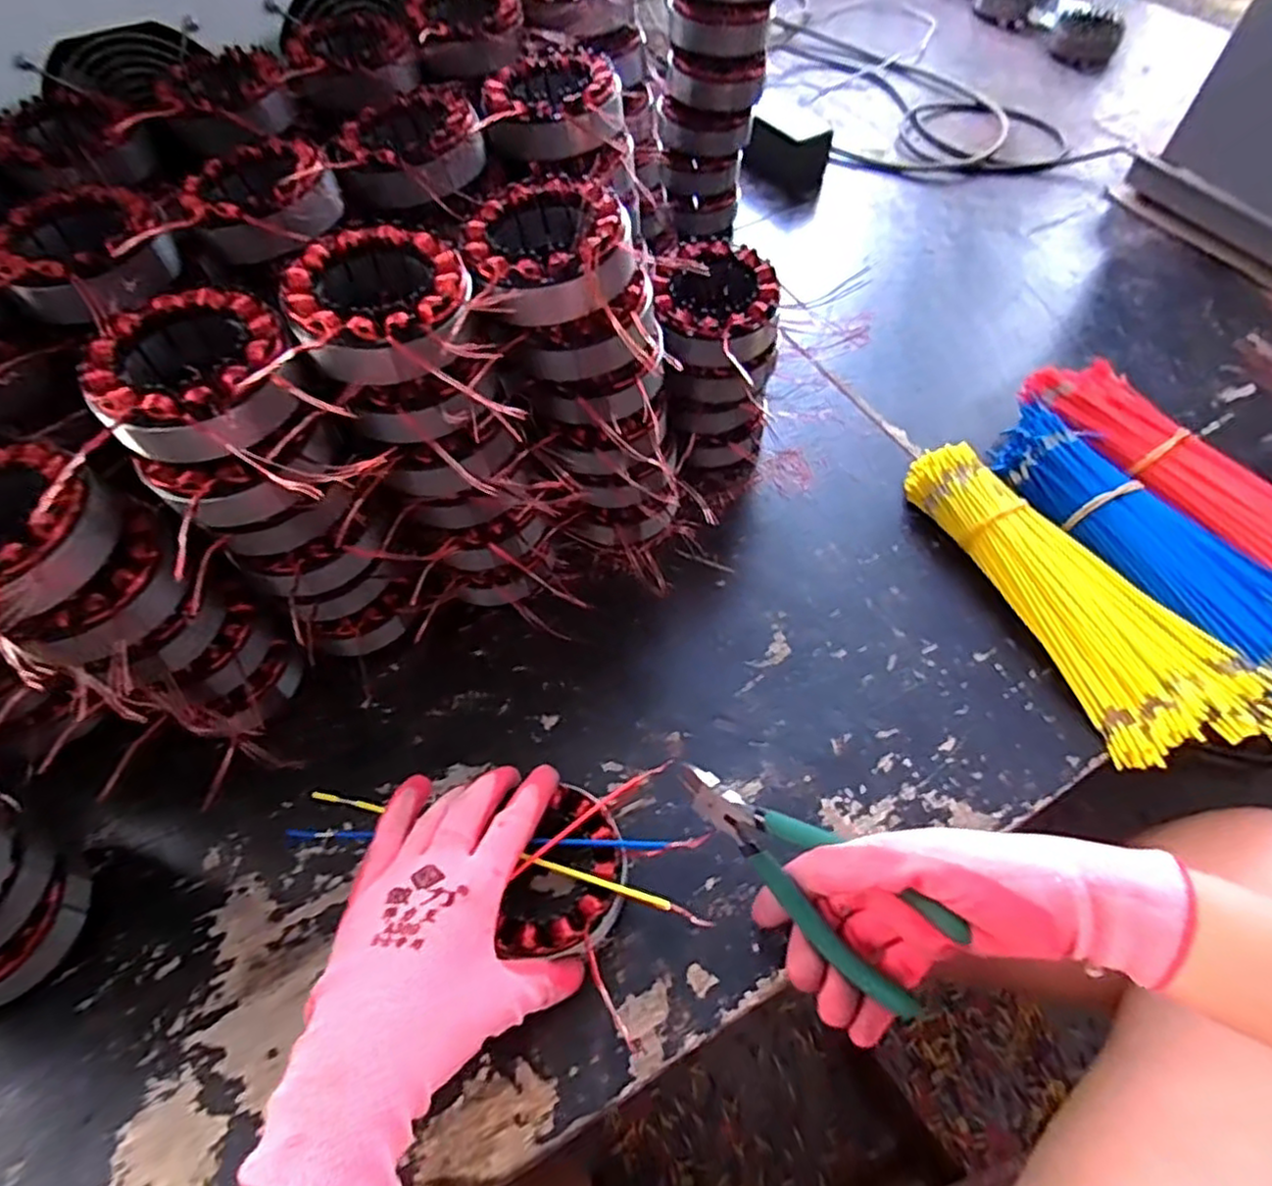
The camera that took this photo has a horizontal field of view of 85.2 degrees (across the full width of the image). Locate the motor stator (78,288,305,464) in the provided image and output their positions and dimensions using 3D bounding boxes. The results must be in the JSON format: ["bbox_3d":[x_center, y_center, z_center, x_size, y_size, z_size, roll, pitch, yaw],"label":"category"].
[{"bbox_3d":[-0.203,-0.100,0.319,0.081,0.030,0.084,0,58,0],"label":"motor stator"}]

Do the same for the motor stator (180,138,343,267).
[{"bbox_3d":[-0.219,-0.227,0.399,0.093,0.032,0.077,28,63,16],"label":"motor stator"}]

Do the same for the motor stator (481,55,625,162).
[{"bbox_3d":[-0.053,-0.312,0.448,0.088,0.036,0.088,-11,59,-6],"label":"motor stator"}]

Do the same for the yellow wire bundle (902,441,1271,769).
[{"bbox_3d":[0.295,-0.002,0.469,0.089,0.042,0.254,-19,60,-11],"label":"yellow wire bundle"}]

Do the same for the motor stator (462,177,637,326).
[{"bbox_3d":[-0.044,-0.181,0.365,0.084,0.033,0.087,-5,58,-3],"label":"motor stator"}]

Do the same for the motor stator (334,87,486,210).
[{"bbox_3d":[-0.139,-0.274,0.427,0.080,0.034,0.082,0,58,0],"label":"motor stator"}]

